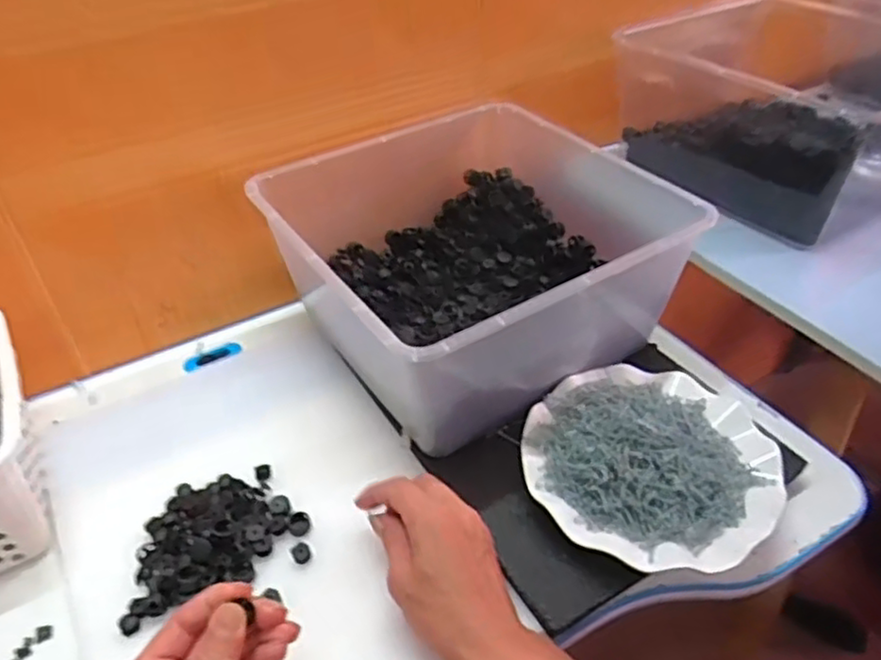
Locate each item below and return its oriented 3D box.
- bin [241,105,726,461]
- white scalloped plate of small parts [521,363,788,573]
[{"bbox_3d":[0.026,-0.063,0.634,0.296,0.138,0.303,-24,45,-22],"label":"bin"},{"bbox_3d":[0.156,0.091,0.520,0.178,0.038,0.175,-2,41,2],"label":"white scalloped plate of small parts"}]

